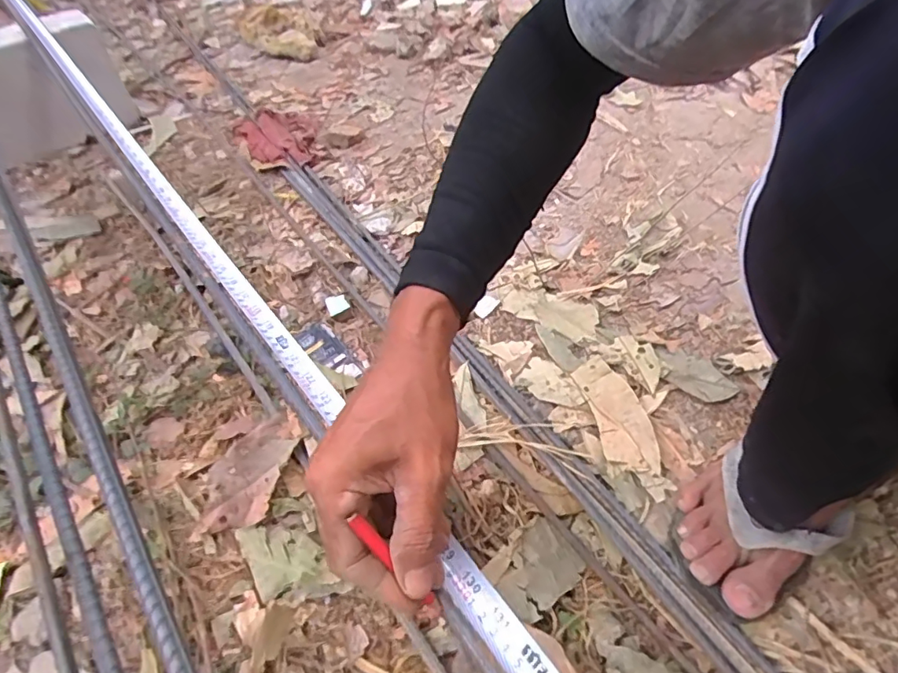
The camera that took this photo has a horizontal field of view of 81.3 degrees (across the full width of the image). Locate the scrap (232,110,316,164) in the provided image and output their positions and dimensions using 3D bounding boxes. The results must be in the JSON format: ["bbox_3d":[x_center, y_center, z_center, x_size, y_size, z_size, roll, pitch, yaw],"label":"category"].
[{"bbox_3d":[-0.324,-0.373,0.978,0.140,0.027,0.205,-13,51,-5],"label":"scrap"}]

